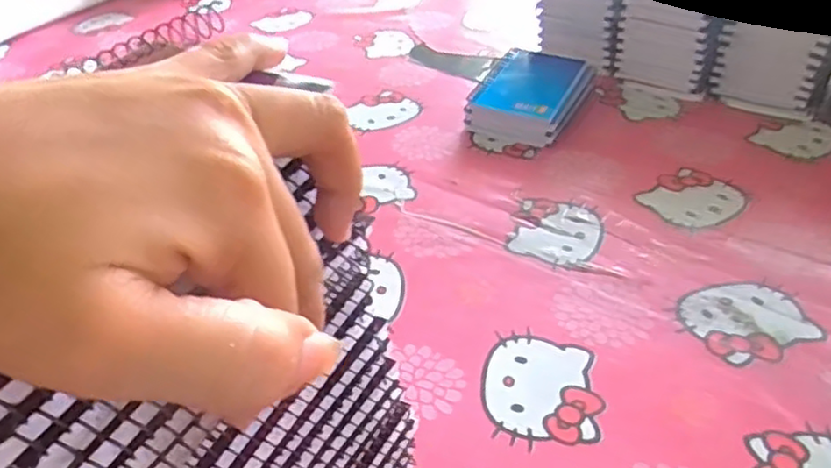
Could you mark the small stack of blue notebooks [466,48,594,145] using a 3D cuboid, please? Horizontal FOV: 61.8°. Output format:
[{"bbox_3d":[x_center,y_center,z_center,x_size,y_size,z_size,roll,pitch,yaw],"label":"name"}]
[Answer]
[{"bbox_3d":[0.121,-0.147,0.707,0.095,0.034,0.150,18,43,23],"label":"small stack of blue notebooks"}]

